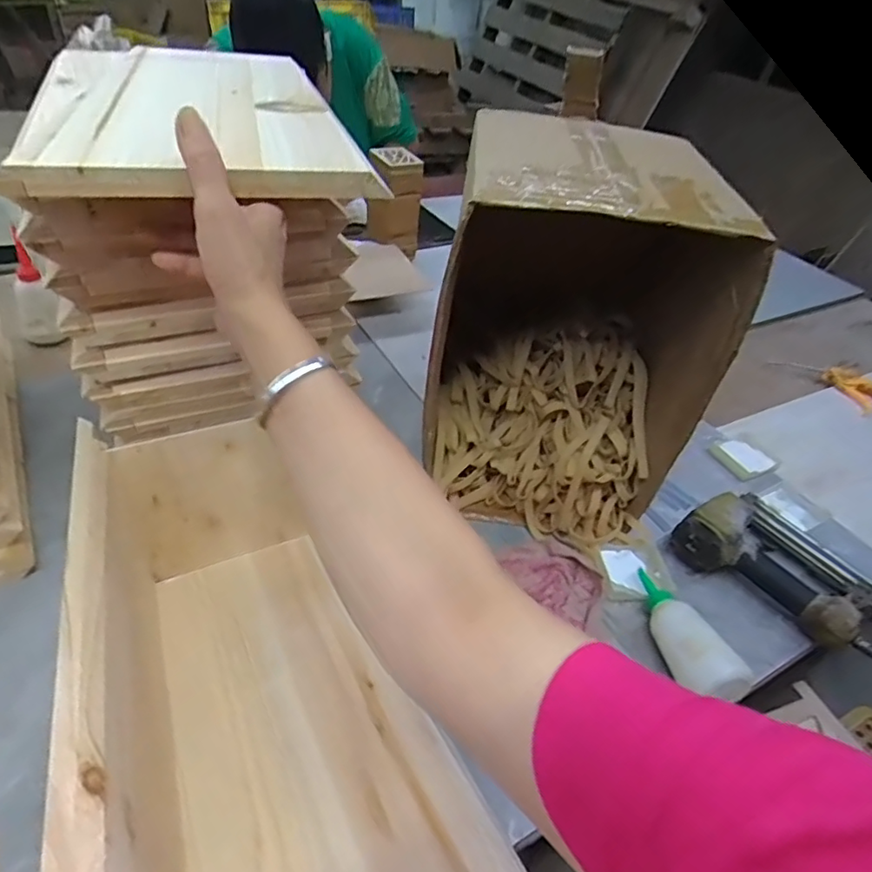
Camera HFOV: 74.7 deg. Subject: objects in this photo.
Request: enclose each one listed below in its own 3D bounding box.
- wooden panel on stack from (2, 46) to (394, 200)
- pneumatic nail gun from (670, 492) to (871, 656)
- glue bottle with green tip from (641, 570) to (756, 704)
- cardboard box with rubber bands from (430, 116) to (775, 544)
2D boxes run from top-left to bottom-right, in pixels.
[{"bbox_3d":[-0.216,-0.301,0.511,0.226,0.018,0.433,-10,44,-19],"label":"wooden panel on stack"},{"bbox_3d":[0.415,0.151,0.661,0.172,0.058,0.224,-22,50,-30],"label":"pneumatic nail gun"},{"bbox_3d":[0.250,0.199,0.591,0.053,0.052,0.154,-6,43,-16],"label":"glue bottle with green tip"},{"bbox_3d":[0.154,-0.121,0.673,0.278,0.387,0.280,11,41,3],"label":"cardboard box with rubber bands"}]

